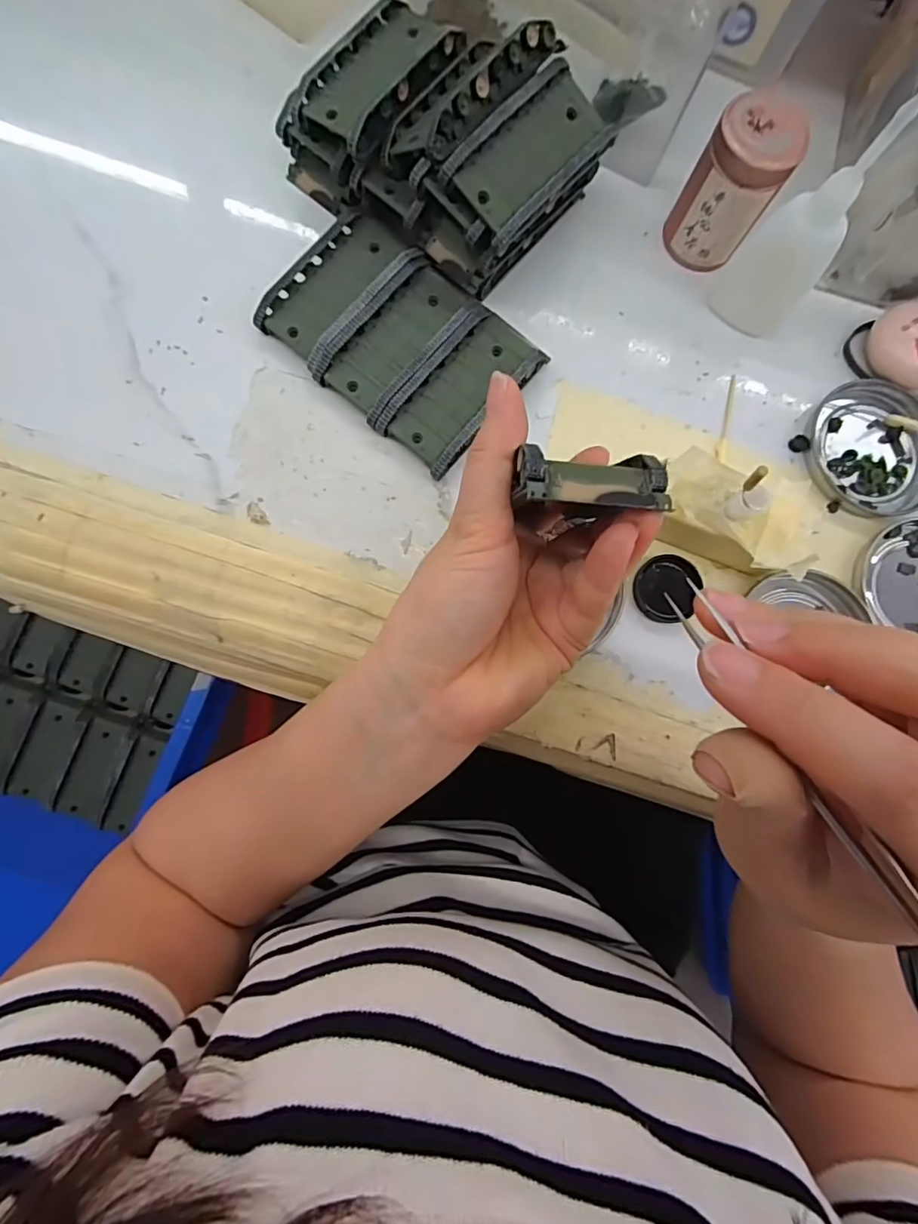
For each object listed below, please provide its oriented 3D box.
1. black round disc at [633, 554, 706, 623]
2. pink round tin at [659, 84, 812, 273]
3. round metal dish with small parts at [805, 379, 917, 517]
[{"bbox_3d":[0.112,-0.012,0.284,0.035,0.010,0.034,1,82,-4],"label":"black round disc"},{"bbox_3d":[0.145,-0.227,0.283,0.043,0.068,0.035,34,81,1],"label":"pink round tin"},{"bbox_3d":[0.239,-0.094,0.301,0.079,0.007,0.076,1,82,-4],"label":"round metal dish with small parts"}]

